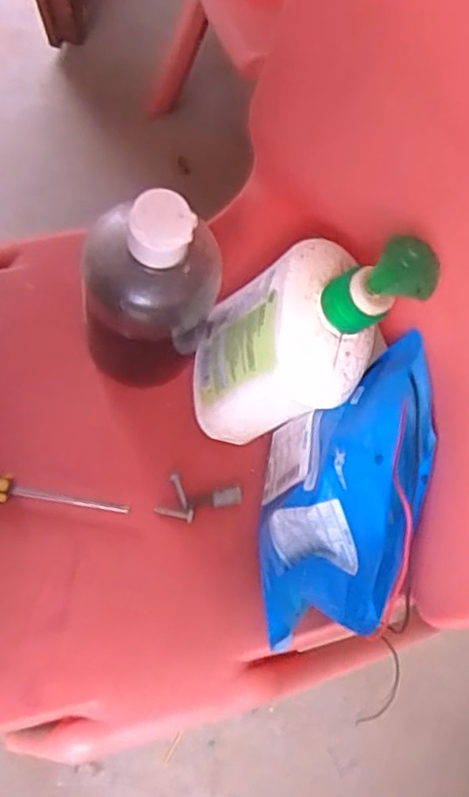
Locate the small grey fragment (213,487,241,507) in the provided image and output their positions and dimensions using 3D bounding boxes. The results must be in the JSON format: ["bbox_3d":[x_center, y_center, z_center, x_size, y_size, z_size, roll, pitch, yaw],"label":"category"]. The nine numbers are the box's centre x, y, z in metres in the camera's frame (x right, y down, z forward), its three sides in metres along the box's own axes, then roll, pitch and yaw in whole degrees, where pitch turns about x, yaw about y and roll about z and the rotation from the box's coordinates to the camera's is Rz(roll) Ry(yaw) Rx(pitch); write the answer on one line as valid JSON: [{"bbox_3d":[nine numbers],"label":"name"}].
[{"bbox_3d":[-0.005,0.064,0.408,0.019,0.006,0.010,-11,69,-3],"label":"small grey fragment"}]

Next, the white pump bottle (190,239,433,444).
[{"bbox_3d":[0.033,-0.036,0.353,0.046,0.191,0.090,6,64,-34],"label":"white pump bottle"}]

